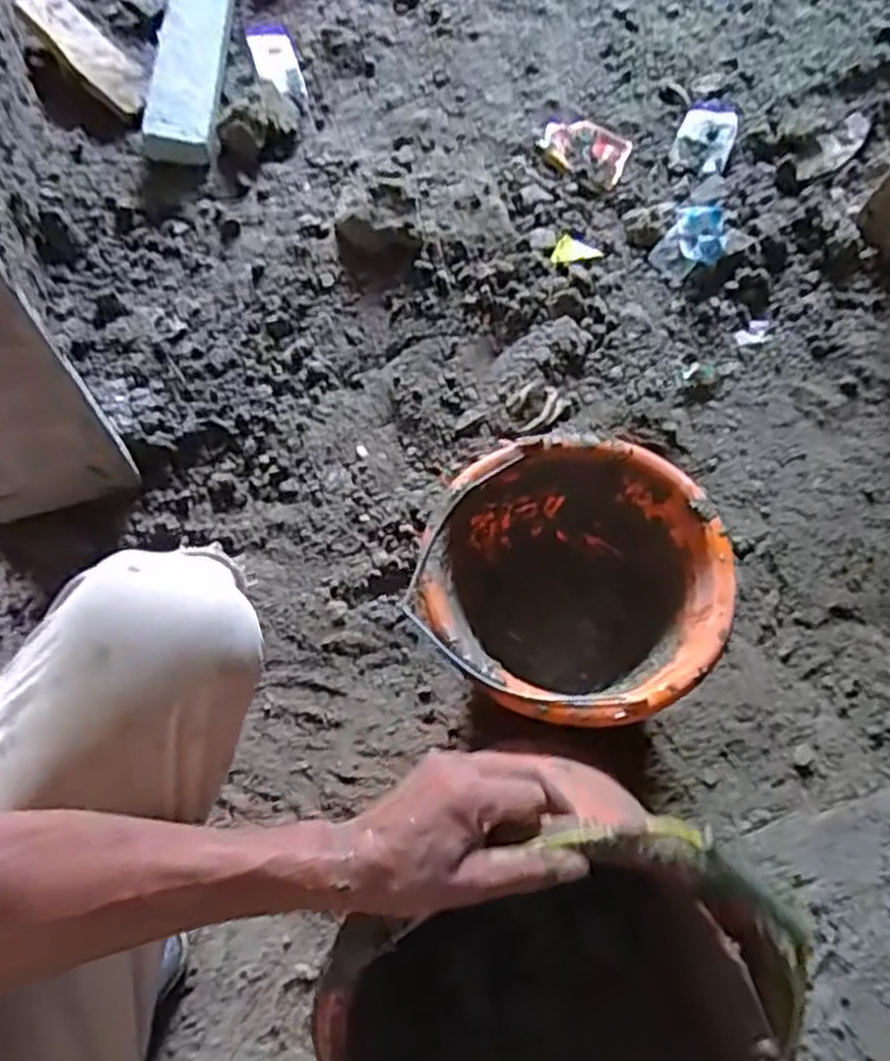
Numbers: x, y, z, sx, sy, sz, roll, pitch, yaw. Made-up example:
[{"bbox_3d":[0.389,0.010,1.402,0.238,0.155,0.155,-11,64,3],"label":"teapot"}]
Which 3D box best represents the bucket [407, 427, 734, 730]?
[{"bbox_3d":[0.106,0.059,0.715,0.243,0.170,0.248,1,68,-2],"label":"bucket"}]

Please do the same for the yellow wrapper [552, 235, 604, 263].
[{"bbox_3d":[0.160,-0.337,0.961,0.051,0.008,0.048,27,69,8],"label":"yellow wrapper"}]

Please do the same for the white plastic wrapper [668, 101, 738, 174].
[{"bbox_3d":[0.344,-0.522,1.029,0.071,0.009,0.130,18,69,6],"label":"white plastic wrapper"}]

